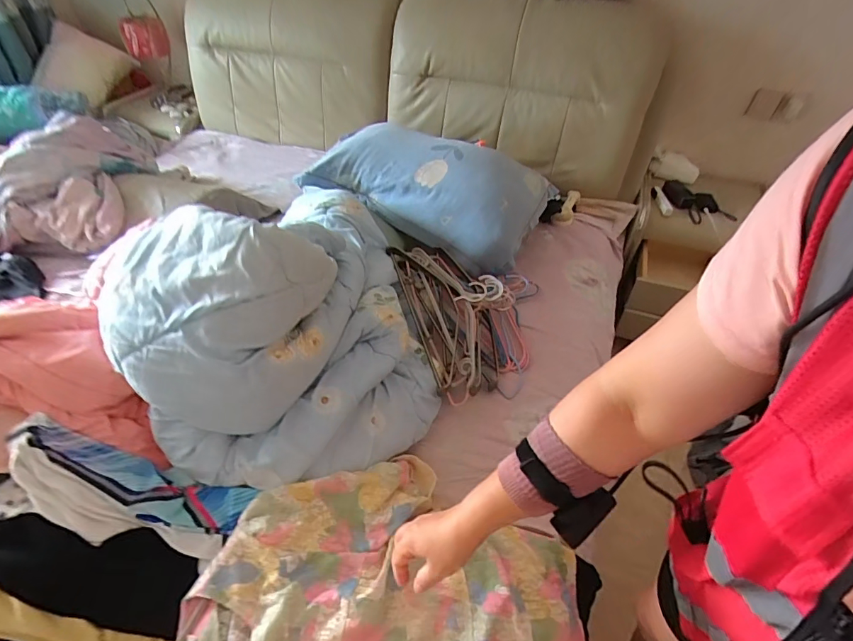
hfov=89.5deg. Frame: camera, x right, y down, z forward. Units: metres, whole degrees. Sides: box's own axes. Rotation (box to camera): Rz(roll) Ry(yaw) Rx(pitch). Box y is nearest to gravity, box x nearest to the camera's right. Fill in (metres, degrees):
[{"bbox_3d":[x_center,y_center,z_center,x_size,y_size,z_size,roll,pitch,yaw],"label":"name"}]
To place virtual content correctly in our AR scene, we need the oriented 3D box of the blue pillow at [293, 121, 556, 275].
[{"bbox_3d":[0.019,-0.423,1.321,0.648,0.217,0.389,22,49,19],"label":"blue pillow"}]

